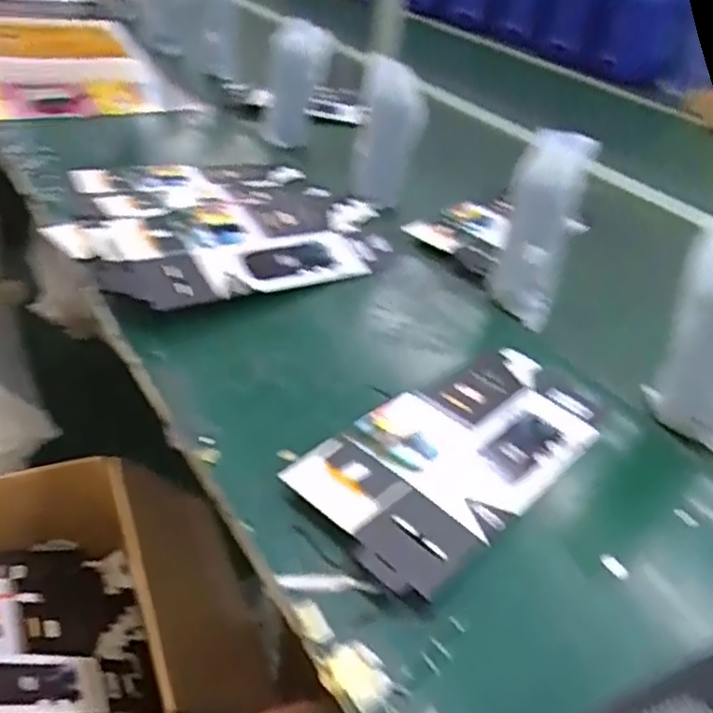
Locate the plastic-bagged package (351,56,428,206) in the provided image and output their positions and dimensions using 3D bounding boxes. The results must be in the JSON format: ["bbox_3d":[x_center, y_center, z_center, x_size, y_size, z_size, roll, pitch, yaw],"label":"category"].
[{"bbox_3d":[0.052,-0.354,1.085,0.099,0.221,0.085,3,37,-7],"label":"plastic-bagged package"}]

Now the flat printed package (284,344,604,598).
[{"bbox_3d":[0.097,0.074,0.586,0.144,0.022,0.320,33,43,30],"label":"flat printed package"}]

